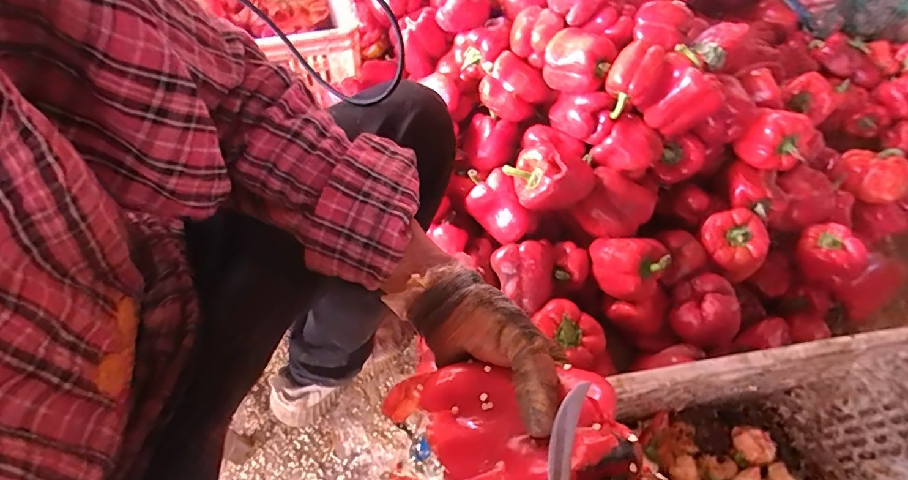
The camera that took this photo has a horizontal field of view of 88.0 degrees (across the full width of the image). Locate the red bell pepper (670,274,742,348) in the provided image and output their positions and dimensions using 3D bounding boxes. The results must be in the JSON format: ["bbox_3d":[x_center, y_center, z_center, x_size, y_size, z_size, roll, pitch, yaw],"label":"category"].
[{"bbox_3d":[0.375,0.113,0.718,0.092,0.073,0.095,1,58,-2],"label":"red bell pepper"}]

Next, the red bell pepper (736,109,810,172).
[{"bbox_3d":[0.508,-0.157,0.744,0.097,0.069,0.067,35,63,18],"label":"red bell pepper"}]

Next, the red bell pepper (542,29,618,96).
[{"bbox_3d":[0.190,-0.275,0.725,0.099,0.074,0.073,22,59,11],"label":"red bell pepper"}]

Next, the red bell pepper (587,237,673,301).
[{"bbox_3d":[0.263,0.037,0.715,0.105,0.074,0.079,14,58,6],"label":"red bell pepper"}]

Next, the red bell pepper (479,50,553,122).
[{"bbox_3d":[0.101,-0.251,0.780,0.100,0.066,0.077,29,61,15],"label":"red bell pepper"}]

